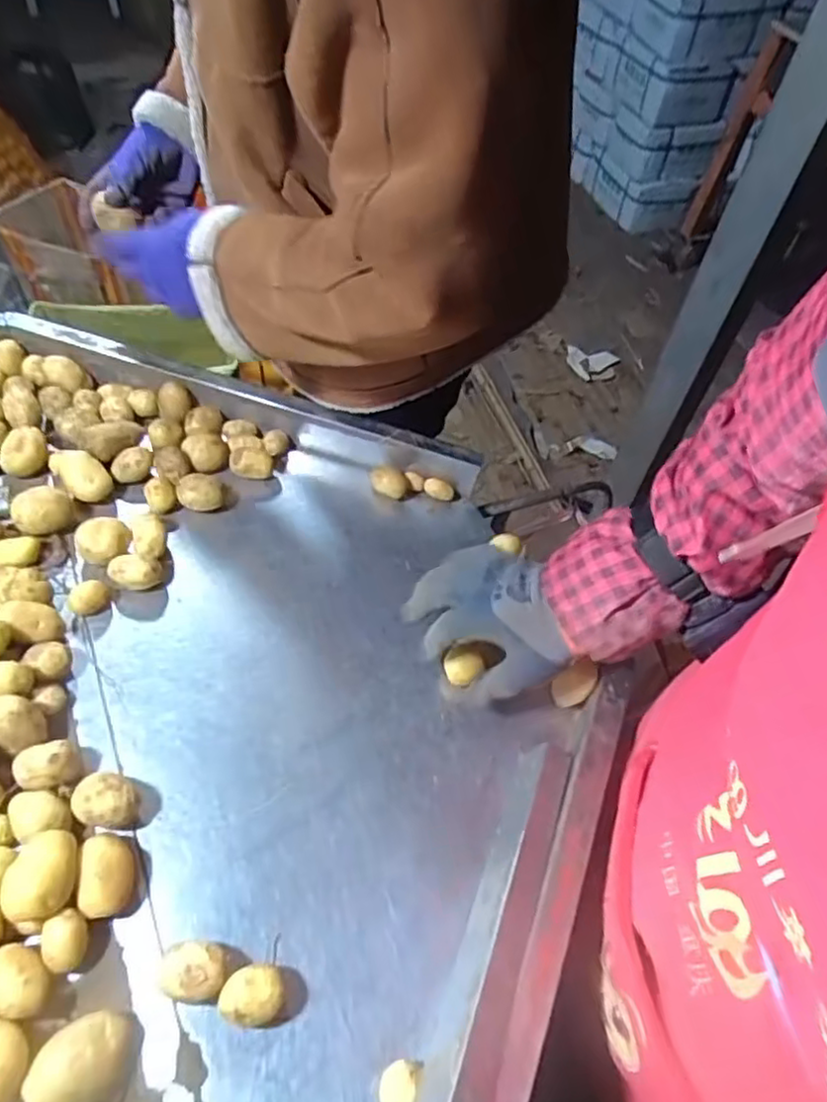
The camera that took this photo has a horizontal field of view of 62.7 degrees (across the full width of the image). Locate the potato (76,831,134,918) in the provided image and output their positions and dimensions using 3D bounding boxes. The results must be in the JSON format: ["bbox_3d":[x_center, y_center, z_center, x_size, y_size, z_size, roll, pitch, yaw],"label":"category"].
[{"bbox_3d":[-0.208,0.222,0.466,0.032,0.038,0.052,-8,54,-11],"label":"potato"}]

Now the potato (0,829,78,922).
[{"bbox_3d":[-0.242,0.213,0.444,0.040,0.027,0.052,1,53,-5],"label":"potato"}]

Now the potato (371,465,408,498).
[{"bbox_3d":[-0.026,-0.075,0.744,0.029,0.031,0.037,-29,61,-24],"label":"potato"}]

